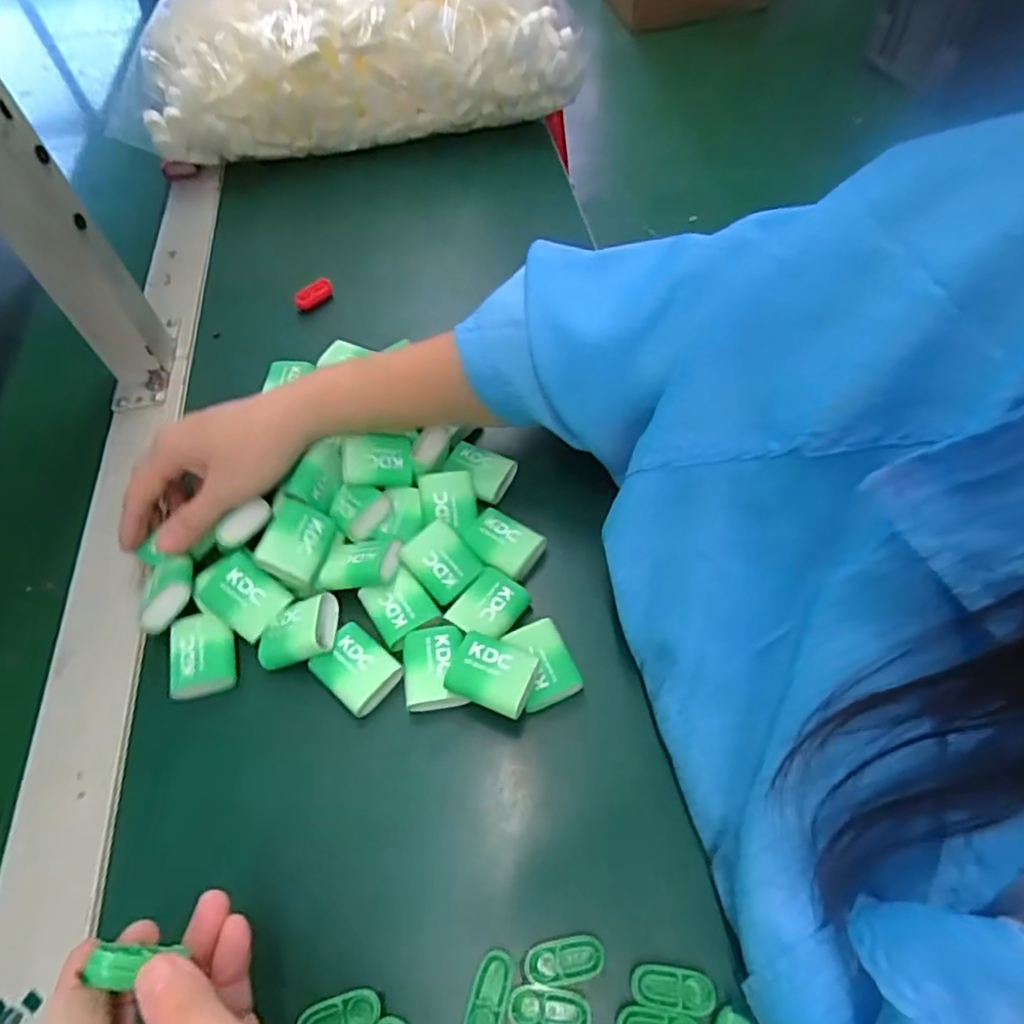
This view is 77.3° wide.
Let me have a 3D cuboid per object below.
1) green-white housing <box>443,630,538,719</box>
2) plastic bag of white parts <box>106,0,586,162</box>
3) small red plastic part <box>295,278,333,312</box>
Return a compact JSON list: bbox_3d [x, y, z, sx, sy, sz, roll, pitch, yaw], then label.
[{"bbox_3d":[-0.010,0.085,0.336,0.043,0.016,0.034,19,60,15],"label":"green-white housing"},{"bbox_3d":[-0.159,-0.476,0.624,0.415,0.173,0.181,-13,57,-5],"label":"plastic bag of white parts"},{"bbox_3d":[-0.167,-0.184,0.541,0.033,0.016,0.014,-39,63,-20],"label":"small red plastic part"}]

